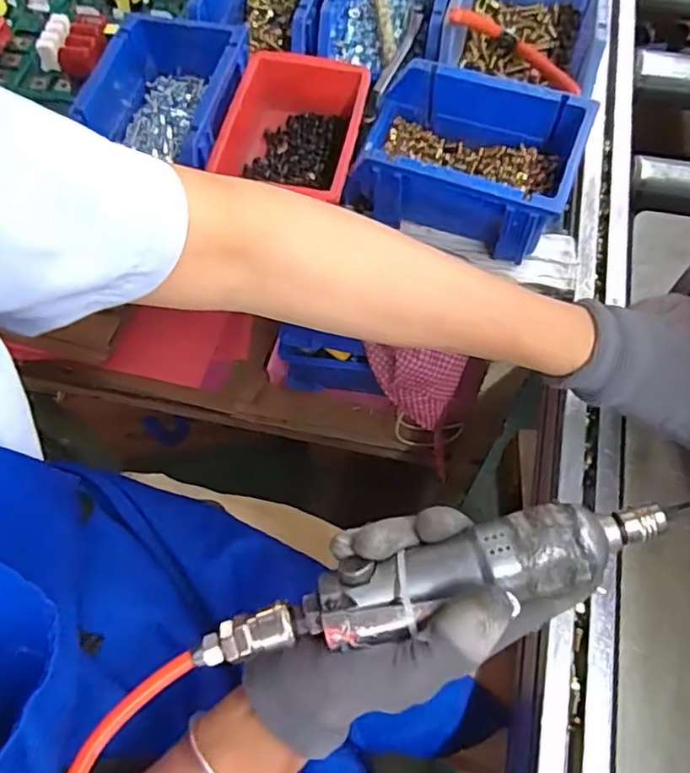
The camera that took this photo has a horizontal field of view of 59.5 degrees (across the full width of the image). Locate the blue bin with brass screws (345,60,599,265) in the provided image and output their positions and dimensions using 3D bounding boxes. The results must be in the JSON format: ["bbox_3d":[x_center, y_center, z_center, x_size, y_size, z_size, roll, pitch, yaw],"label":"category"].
[{"bbox_3d":[0.086,-0.168,0.442,0.147,0.063,0.098,21,67,11],"label":"blue bin with brass screws"}]

